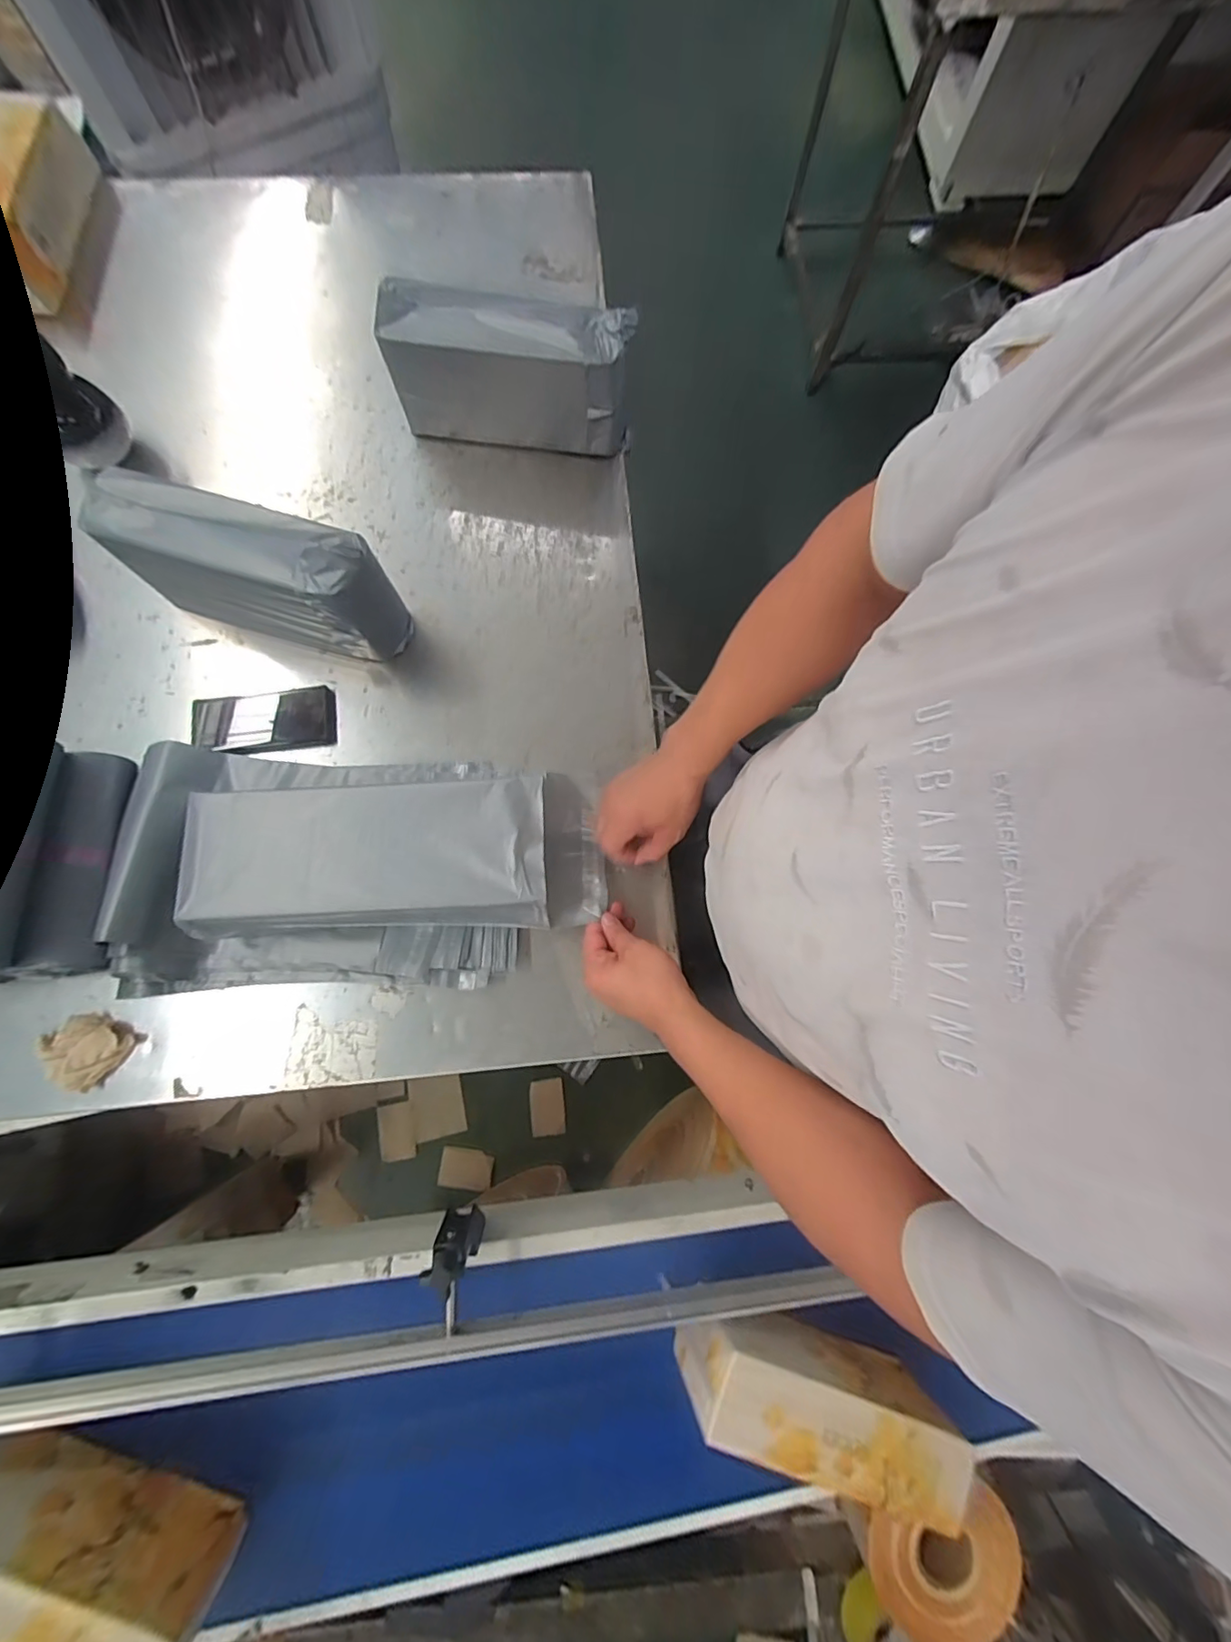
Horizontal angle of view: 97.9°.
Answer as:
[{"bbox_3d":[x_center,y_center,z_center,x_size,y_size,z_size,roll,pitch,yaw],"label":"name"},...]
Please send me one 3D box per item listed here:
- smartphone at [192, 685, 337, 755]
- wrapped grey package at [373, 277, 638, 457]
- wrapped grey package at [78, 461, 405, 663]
[{"bbox_3d":[-0.440,-0.124,0.666,0.174,0.015,0.084,-4,77,-3],"label":"smartphone"},{"bbox_3d":[-0.138,-0.598,0.721,0.314,0.159,0.079,9,76,1],"label":"wrapped grey package"},{"bbox_3d":[-0.420,-0.297,0.638,0.311,0.156,0.089,18,76,3],"label":"wrapped grey package"}]

